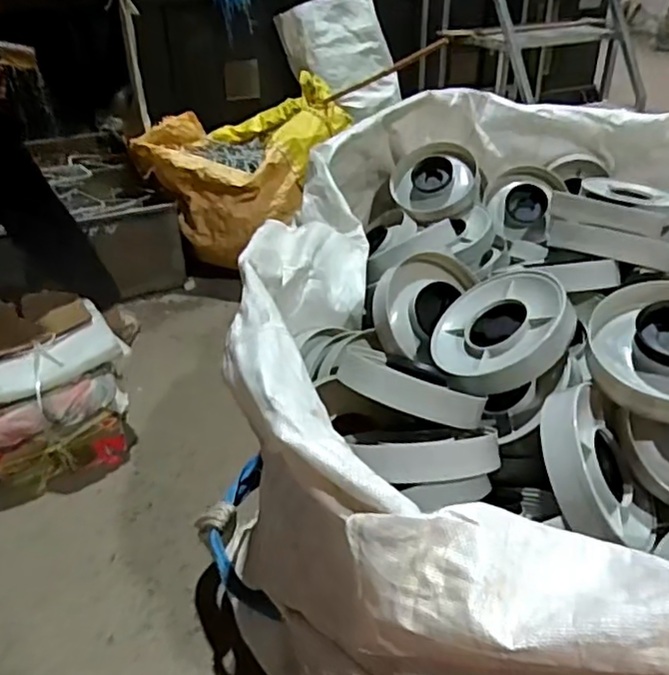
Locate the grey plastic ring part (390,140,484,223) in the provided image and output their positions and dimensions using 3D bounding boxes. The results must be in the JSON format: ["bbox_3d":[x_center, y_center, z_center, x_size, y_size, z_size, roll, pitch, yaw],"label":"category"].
[{"bbox_3d":[0.185,-0.278,1.153,0.164,0.157,0.071,2,-10,10],"label":"grey plastic ring part"}]

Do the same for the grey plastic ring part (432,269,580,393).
[{"bbox_3d":[0.187,-0.004,0.705,0.157,0.054,0.164,-7,45,40],"label":"grey plastic ring part"}]

